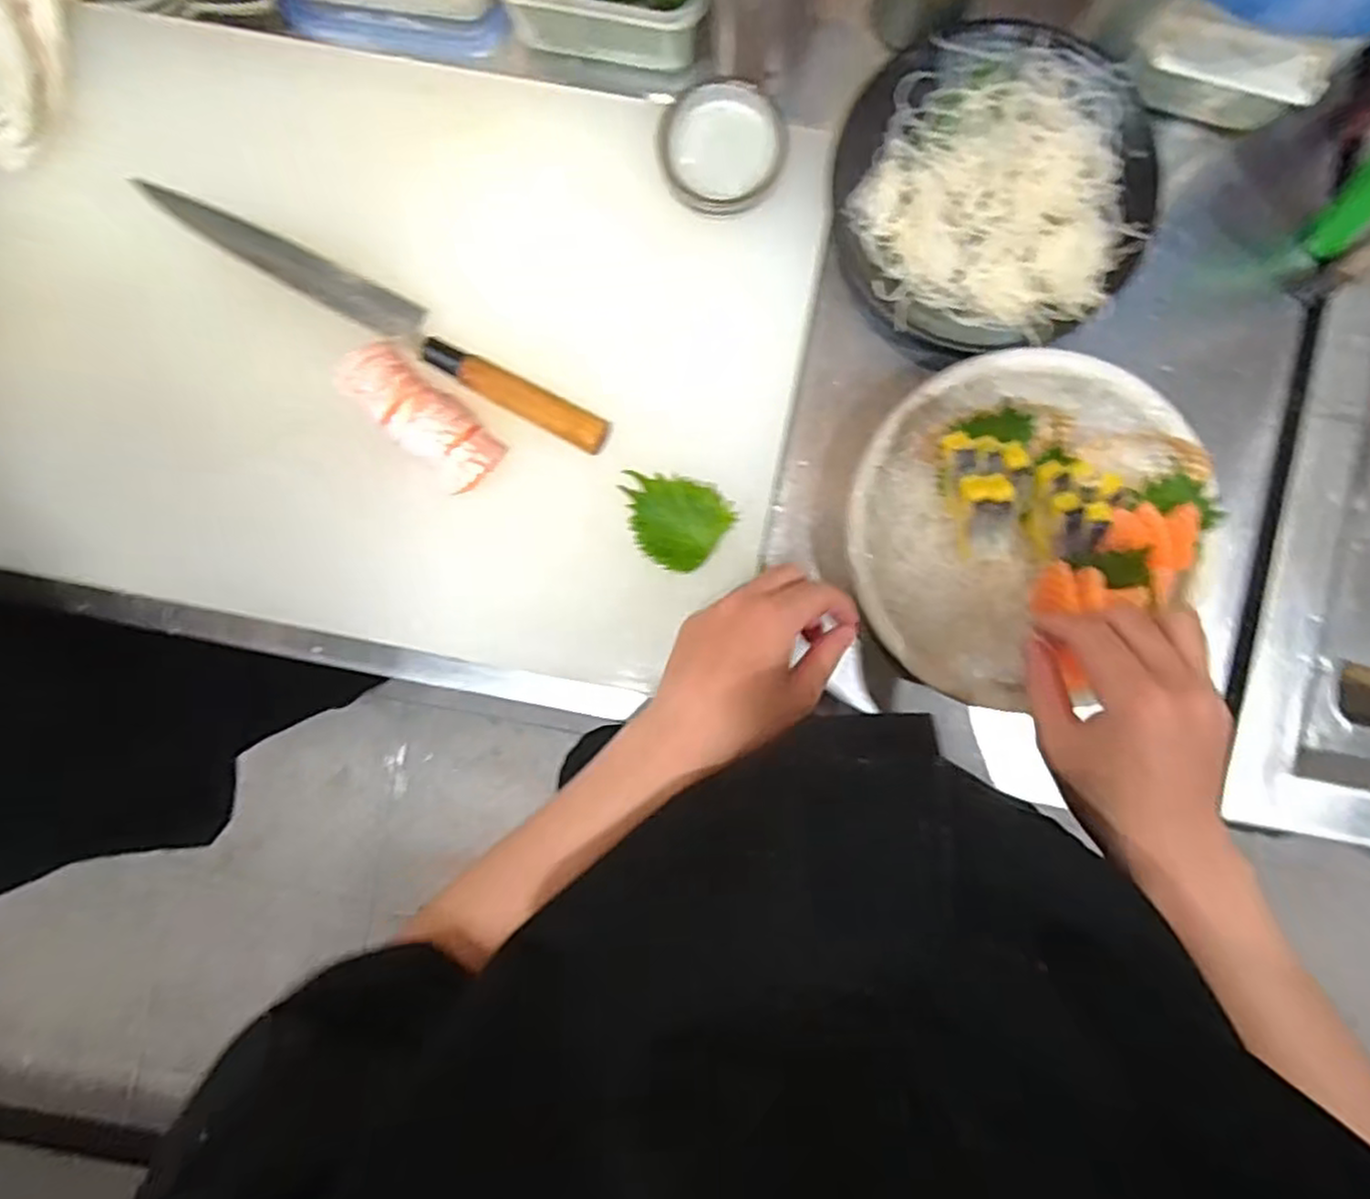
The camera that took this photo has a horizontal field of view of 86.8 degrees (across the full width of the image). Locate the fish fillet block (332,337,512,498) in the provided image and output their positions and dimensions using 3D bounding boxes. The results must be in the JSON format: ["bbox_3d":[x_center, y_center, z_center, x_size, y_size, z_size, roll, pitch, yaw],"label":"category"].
[{"bbox_3d":[-0.175,-0.122,0.477,0.119,0.028,0.045,43,92,1],"label":"fish fillet block"}]

